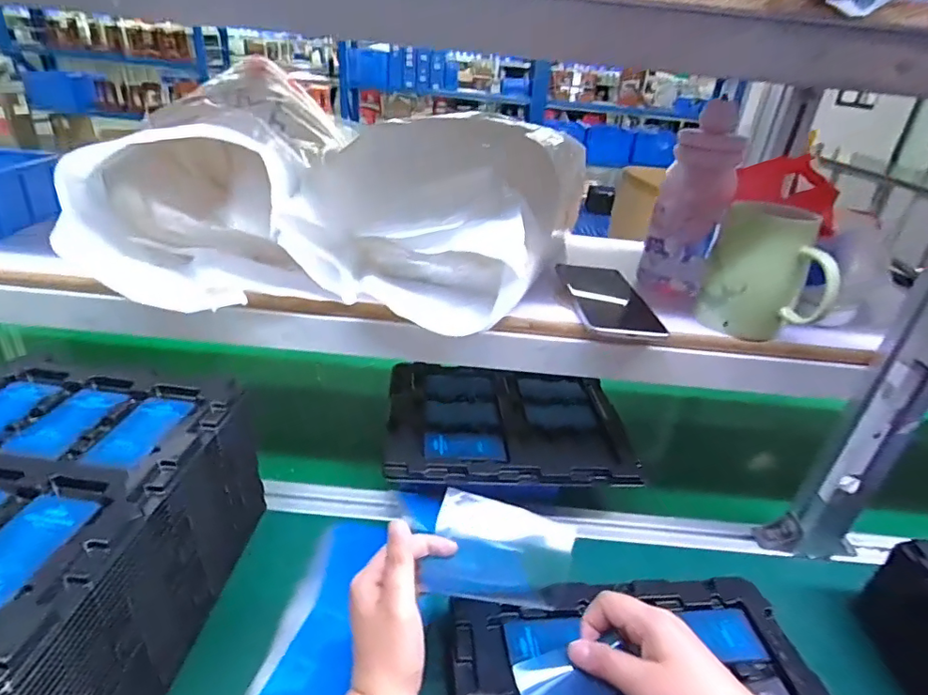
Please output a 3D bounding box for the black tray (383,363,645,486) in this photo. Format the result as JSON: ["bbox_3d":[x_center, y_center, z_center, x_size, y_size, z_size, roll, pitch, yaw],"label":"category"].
[{"bbox_3d":[0.051,0.088,0.634,0.278,0.028,0.210,5,30,-4],"label":"black tray"}]

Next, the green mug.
[{"bbox_3d":[0.283,-0.069,0.499,0.098,0.113,0.092,20,32,22],"label":"green mug"}]

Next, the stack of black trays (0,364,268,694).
[{"bbox_3d":[-0.319,0.154,0.410,0.211,0.162,0.271,7,29,1],"label":"stack of black trays"}]

